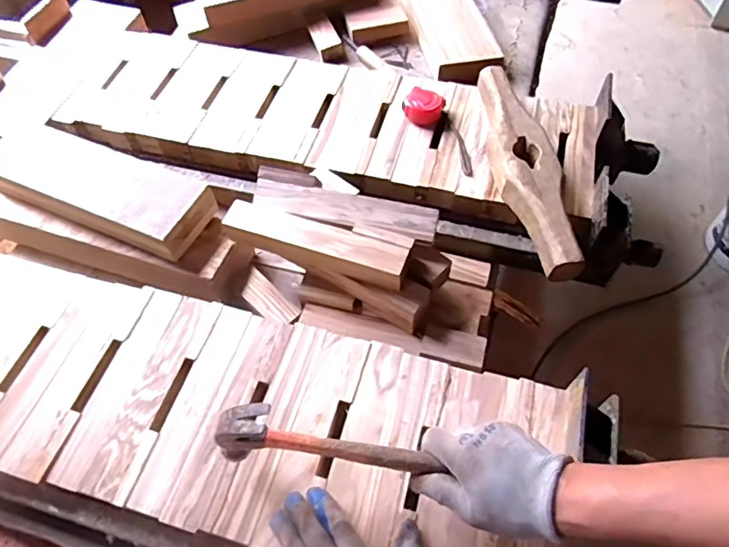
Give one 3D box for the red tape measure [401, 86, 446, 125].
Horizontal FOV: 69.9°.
[{"bbox_3d":[0.098,-0.276,0.866,0.065,0.034,0.054,20,60,14],"label":"red tape measure"}]

